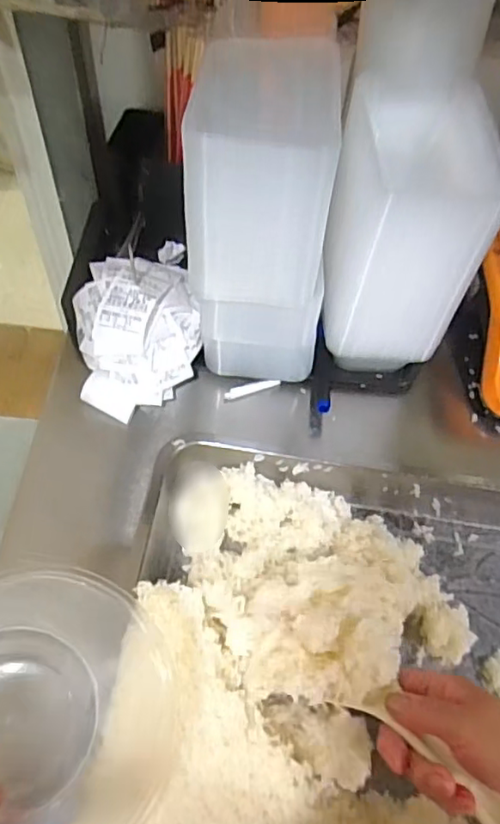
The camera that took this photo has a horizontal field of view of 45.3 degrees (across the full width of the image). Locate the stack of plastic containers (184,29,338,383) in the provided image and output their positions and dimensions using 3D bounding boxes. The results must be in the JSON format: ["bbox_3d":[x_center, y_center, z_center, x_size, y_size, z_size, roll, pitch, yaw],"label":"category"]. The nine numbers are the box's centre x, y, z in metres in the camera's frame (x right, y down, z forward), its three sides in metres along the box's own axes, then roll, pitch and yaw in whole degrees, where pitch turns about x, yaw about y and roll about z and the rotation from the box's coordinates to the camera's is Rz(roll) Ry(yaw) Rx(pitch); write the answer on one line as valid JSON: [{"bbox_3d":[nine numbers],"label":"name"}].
[{"bbox_3d":[0.015,-0.185,0.582,0.128,0.266,0.169,4,56,0],"label":"stack of plastic containers"}]

